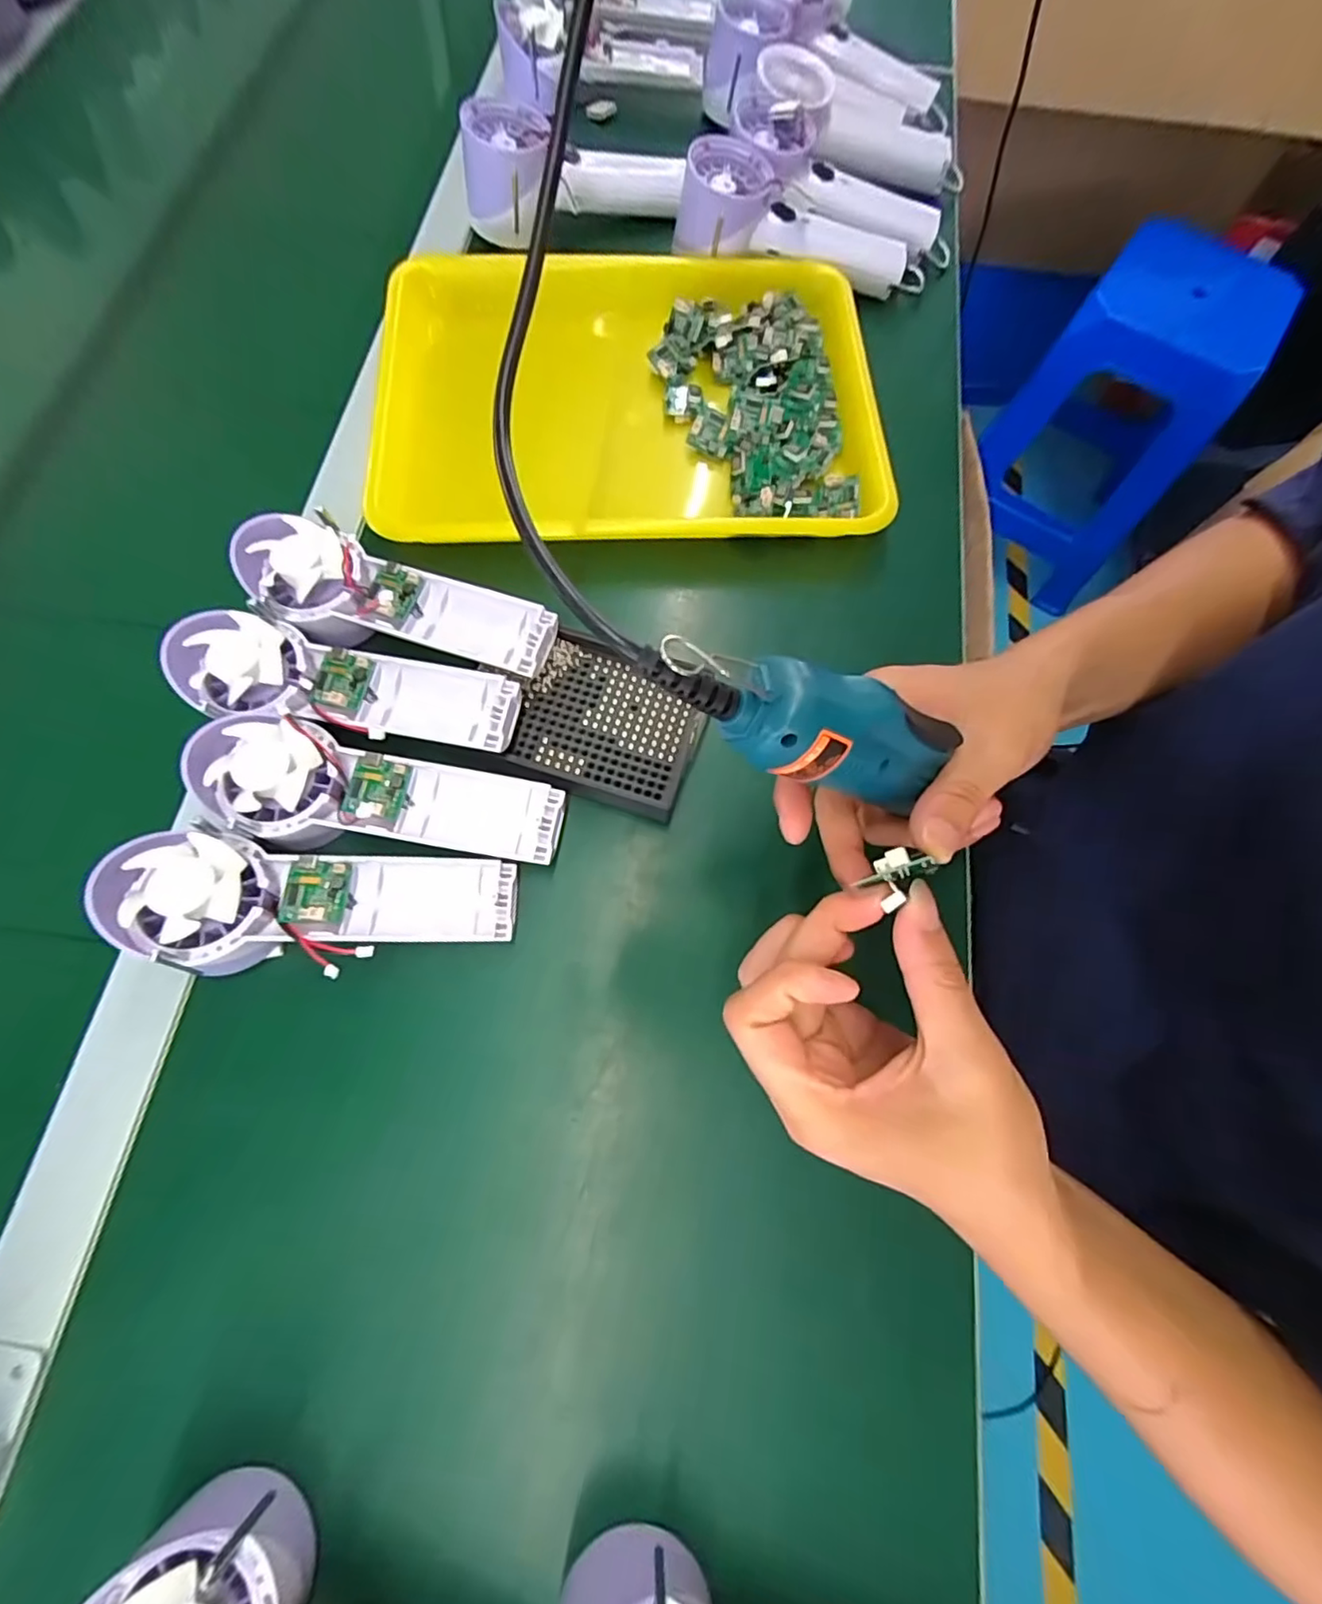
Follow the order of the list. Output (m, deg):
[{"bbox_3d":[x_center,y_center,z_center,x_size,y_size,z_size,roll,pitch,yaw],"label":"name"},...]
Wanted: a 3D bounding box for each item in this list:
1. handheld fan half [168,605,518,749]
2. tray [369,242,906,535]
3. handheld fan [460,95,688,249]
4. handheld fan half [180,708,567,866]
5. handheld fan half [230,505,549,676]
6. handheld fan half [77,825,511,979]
[{"bbox_3d":[-0.164,-0.060,0.312,0.171,0.023,0.053,11,72,1],"label":"handheld fan half"},{"bbox_3d":[-0.022,-0.277,0.426,0.340,0.052,0.245,-2,73,-3],"label":"tray"},{"bbox_3d":[-0.064,-0.477,0.453,0.164,0.053,0.063,1,73,-2],"label":"handheld fan"},{"bbox_3d":[-0.140,0.000,0.303,0.171,0.040,0.061,11,72,1],"label":"handheld fan half"},{"bbox_3d":[-0.146,-0.111,0.328,0.168,0.027,0.059,21,73,4],"label":"handheld fan half"},{"bbox_3d":[-0.162,0.049,0.292,0.173,0.024,0.062,4,72,-17],"label":"handheld fan half"}]

